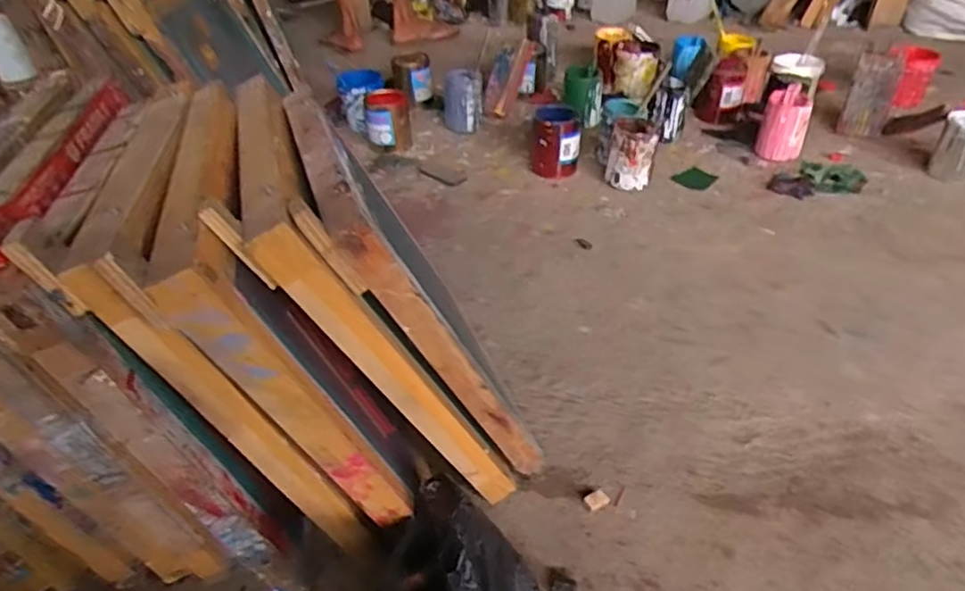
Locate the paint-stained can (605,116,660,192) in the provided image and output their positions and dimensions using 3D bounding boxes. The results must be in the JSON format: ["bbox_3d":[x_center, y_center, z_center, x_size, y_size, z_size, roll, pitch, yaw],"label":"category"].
[{"bbox_3d":[0.334,-0.317,1.385,0.100,0.135,0.107,-3,40,2],"label":"paint-stained can"}]

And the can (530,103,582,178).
[{"bbox_3d":[0.168,-0.355,1.440,0.107,0.139,0.102,-3,40,2],"label":"can"}]

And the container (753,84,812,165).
[{"bbox_3d":[0.709,-0.402,1.461,0.099,0.134,0.108,16,44,23],"label":"container"}]

